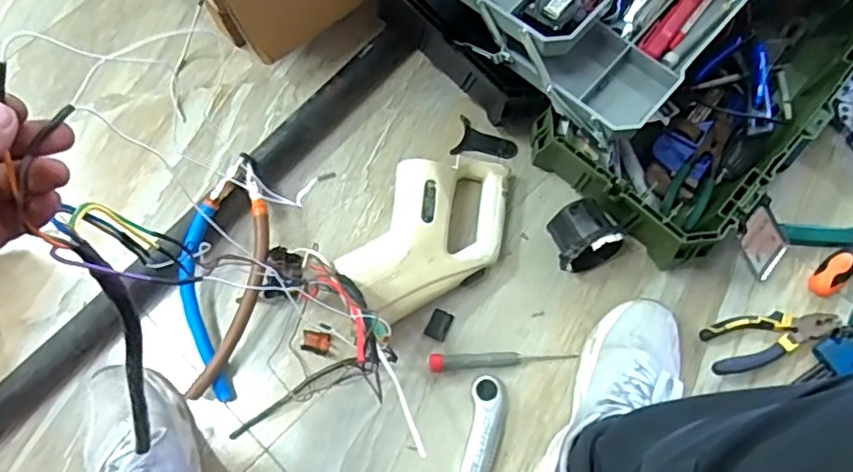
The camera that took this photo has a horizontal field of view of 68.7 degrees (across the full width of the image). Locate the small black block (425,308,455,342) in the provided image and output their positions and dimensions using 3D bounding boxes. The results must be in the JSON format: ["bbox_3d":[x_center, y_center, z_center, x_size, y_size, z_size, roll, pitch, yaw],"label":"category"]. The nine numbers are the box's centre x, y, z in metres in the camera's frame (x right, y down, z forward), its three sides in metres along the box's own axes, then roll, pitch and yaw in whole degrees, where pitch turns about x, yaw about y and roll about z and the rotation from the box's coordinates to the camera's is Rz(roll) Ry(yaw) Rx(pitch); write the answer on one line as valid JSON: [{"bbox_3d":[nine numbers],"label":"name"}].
[{"bbox_3d":[0.015,0.103,0.724,0.025,0.012,0.034,25,76,6],"label":"small black block"}]

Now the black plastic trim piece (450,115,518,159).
[{"bbox_3d":[0.076,-0.115,0.792,0.078,0.018,0.051,15,75,3],"label":"black plastic trim piece"}]

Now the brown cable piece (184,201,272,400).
[{"bbox_3d":[-0.210,0.072,0.699,0.042,0.032,0.226,16,75,4],"label":"brown cable piece"}]

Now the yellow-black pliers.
[{"bbox_3d":[0.397,0.111,0.714,0.168,0.032,0.056,-16,75,-5],"label":"yellow-black pliers"}]

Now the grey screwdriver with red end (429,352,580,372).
[{"bbox_3d":[0.087,0.136,0.704,0.166,0.018,0.019,-5,75,-2],"label":"grey screwdriver with red end"}]

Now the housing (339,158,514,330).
[{"bbox_3d":[0.012,-0.003,0.713,0.145,0.080,0.237,27,76,6],"label":"housing"}]

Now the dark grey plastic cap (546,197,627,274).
[{"bbox_3d":[0.180,0.001,0.721,0.079,0.078,0.069,-23,76,-7],"label":"dark grey plastic cap"}]

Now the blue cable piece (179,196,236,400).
[{"bbox_3d":[-0.249,0.074,0.693,0.049,0.020,0.221,-7,87,-4],"label":"blue cable piece"}]

